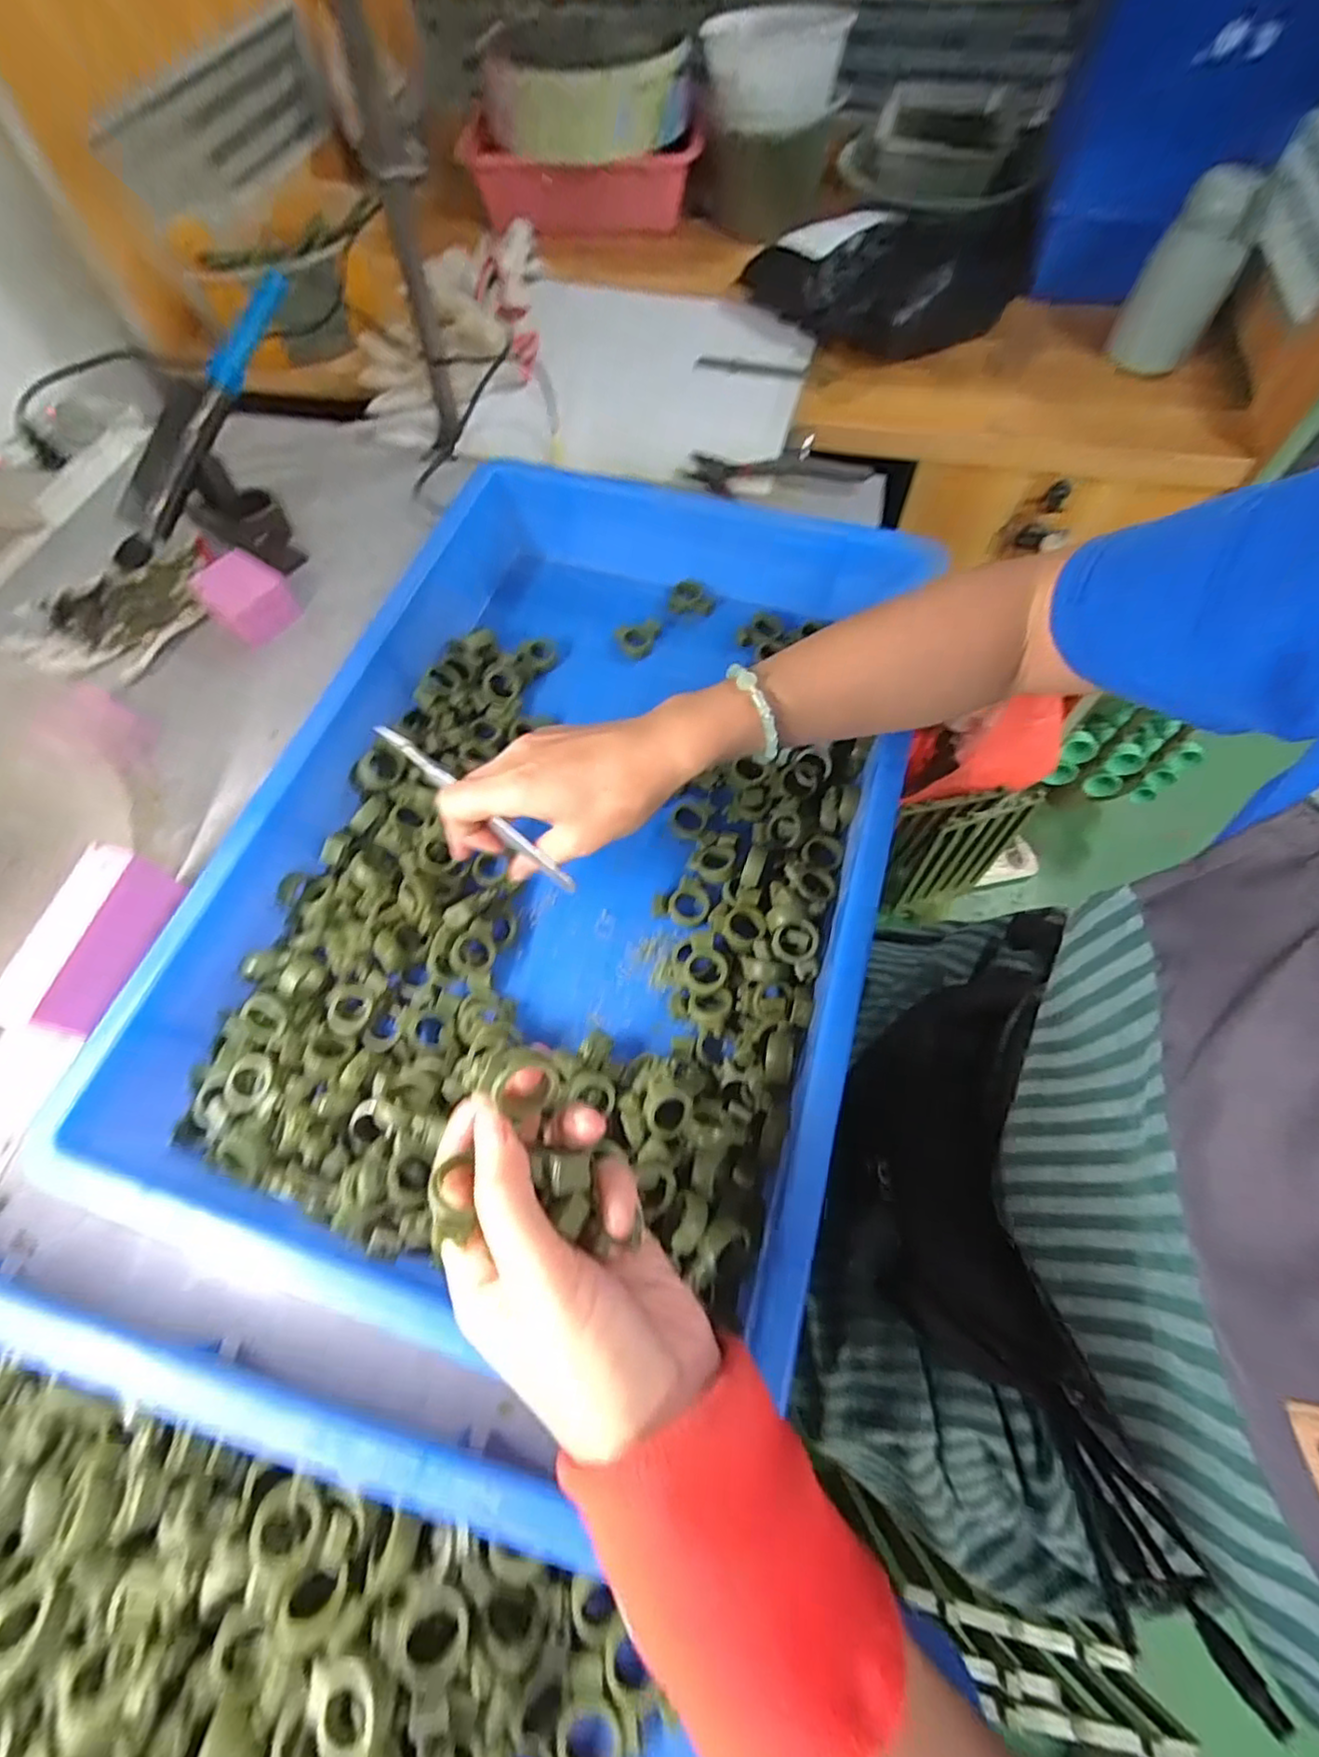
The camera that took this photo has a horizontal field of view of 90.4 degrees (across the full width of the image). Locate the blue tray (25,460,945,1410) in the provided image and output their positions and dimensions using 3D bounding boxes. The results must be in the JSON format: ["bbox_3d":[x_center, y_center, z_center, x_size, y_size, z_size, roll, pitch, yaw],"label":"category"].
[{"bbox_3d":[-0.053,-0.042,0.427,0.373,0.078,0.538,11,64,8],"label":"blue tray"}]

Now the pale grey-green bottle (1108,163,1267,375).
[{"bbox_3d":[0.499,-0.564,0.625,0.077,0.140,0.066,28,67,15],"label":"pale grey-green bottle"}]

